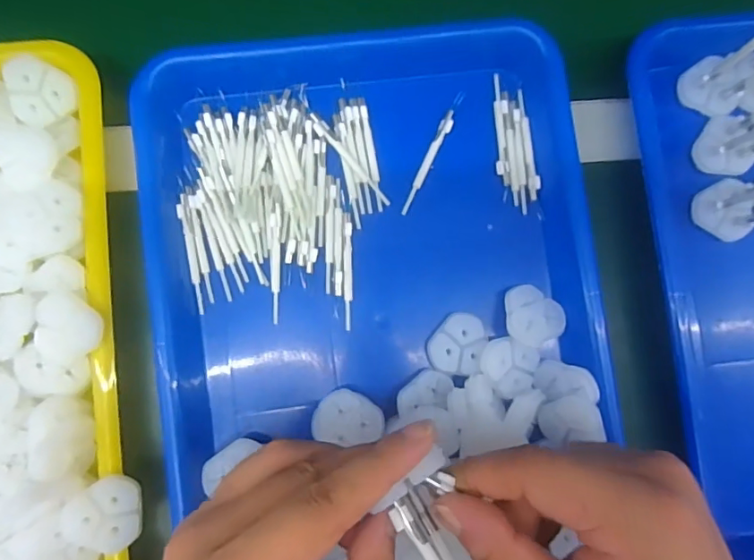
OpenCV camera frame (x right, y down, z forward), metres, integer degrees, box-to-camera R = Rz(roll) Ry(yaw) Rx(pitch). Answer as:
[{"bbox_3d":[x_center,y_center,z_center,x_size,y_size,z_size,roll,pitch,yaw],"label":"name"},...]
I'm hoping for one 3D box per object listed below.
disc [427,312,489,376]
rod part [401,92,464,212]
[{"bbox_3d":[0.048,0.037,0.304,0.031,0.008,0.036,22,85,-5],"label":"disc"},{"bbox_3d":[0.034,-0.078,0.315,0.007,0.004,0.082,27,85,-4],"label":"rod part"}]

